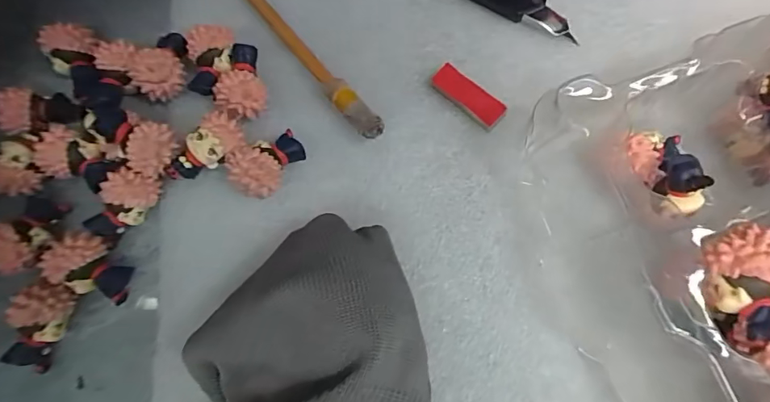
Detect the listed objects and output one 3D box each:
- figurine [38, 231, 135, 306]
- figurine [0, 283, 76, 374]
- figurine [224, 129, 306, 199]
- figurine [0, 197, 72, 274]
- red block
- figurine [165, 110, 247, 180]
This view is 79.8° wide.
[{"bbox_3d":[-0.110,0.024,0.173,0.025,0.018,0.020,18,73,8],"label":"figurine"},{"bbox_3d":[-0.125,0.045,0.166,0.015,0.018,0.030,21,74,9],"label":"figurine"},{"bbox_3d":[-0.045,-0.014,0.180,0.029,0.022,0.020,-35,74,-9],"label":"figurine"},{"bbox_3d":[-0.140,0.011,0.180,0.015,0.018,0.031,7,42,2],"label":"figurine"},{"bbox_3d":[0.035,-0.044,0.194,0.033,0.008,0.011,42,78,14],"label":"red block"},{"bbox_3d":[-0.069,-0.020,0.178,0.032,0.011,0.015,-40,79,3],"label":"figurine"}]

